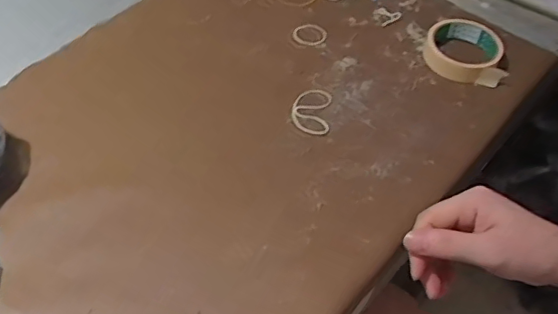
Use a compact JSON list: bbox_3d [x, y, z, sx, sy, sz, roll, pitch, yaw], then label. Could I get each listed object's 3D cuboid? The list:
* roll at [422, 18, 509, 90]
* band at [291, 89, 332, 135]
[{"bbox_3d":[0.230,-0.134,0.725,0.093,0.023,0.102,7,50,2],"label":"roll"},{"bbox_3d":[0.037,-0.053,0.667,0.044,0.008,0.076,4,49,8],"label":"band"}]

